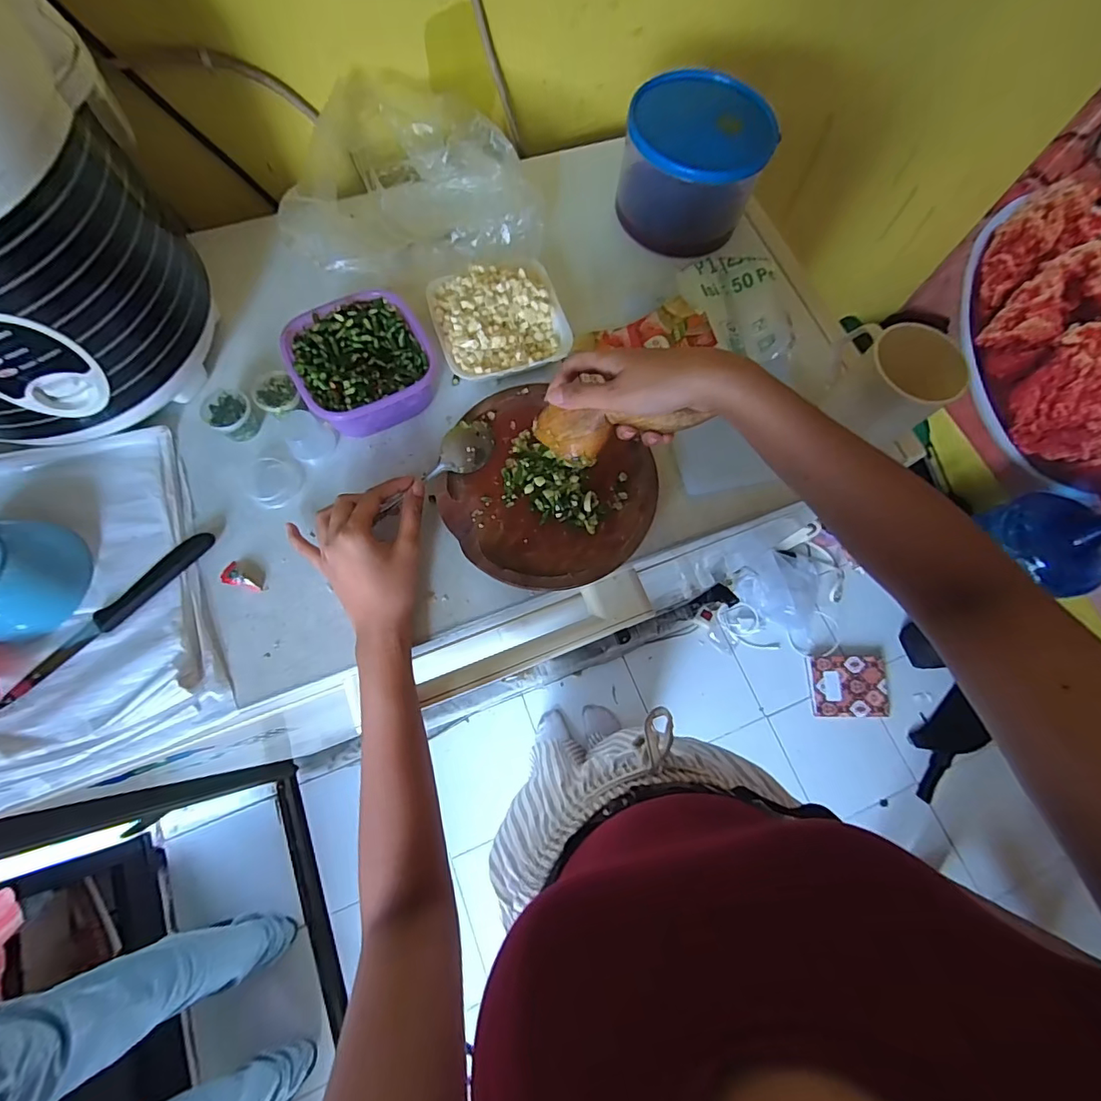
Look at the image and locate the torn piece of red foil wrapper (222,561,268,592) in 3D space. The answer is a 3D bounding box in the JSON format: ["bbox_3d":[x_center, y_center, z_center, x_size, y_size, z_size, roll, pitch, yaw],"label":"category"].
[{"bbox_3d":[-0.262,0.020,0.428,0.038,0.005,0.023,15,73,4],"label":"torn piece of red foil wrapper"}]

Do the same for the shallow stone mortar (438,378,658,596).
[{"bbox_3d":[-0.001,-0.050,0.447,0.178,0.033,0.172,20,73,6],"label":"shallow stone mortar"}]

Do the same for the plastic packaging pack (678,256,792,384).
[{"bbox_3d":[0.185,-0.229,0.495,0.085,0.065,0.121,-19,73,-6],"label":"plastic packaging pack"}]

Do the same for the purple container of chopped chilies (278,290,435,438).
[{"bbox_3d":[-0.171,-0.172,0.461,0.116,0.049,0.115,-29,75,-9],"label":"purple container of chopped chilies"}]

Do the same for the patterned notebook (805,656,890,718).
[{"bbox_3d":[0.847,0.386,1.414,0.215,0.030,0.166,1,72,0],"label":"patterned notebook"}]

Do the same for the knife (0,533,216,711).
[{"bbox_3d":[-0.362,0.053,0.408,0.020,0.007,0.192,41,76,11],"label":"knife"}]

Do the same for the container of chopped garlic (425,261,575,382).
[{"bbox_3d":[-0.050,-0.225,0.488,0.121,0.041,0.116,-17,73,-6],"label":"container of chopped garlic"}]

